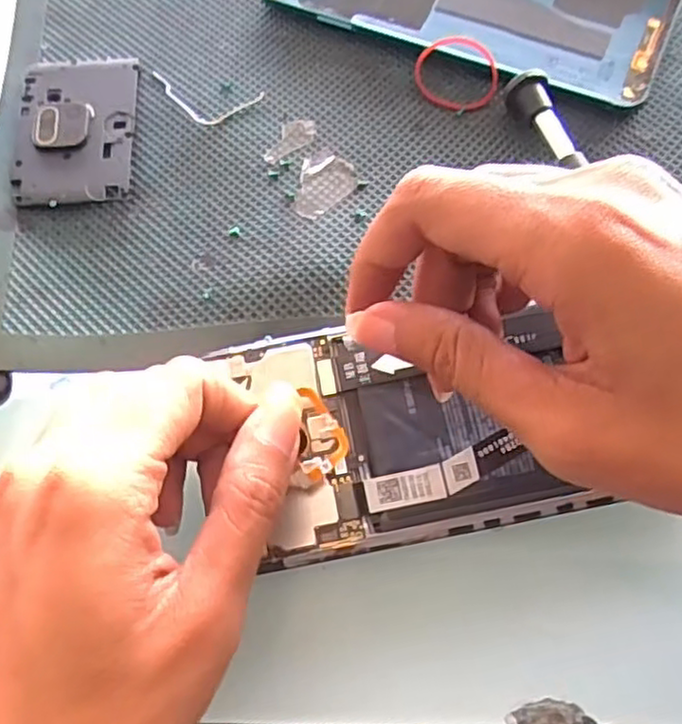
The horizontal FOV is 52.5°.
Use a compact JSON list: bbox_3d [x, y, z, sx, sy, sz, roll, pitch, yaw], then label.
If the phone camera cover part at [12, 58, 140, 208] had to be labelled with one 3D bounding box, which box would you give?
[{"bbox_3d":[-0.104,-0.092,0.271,0.044,0.005,0.067,-5,70,2],"label":"phone camera cover part"}]

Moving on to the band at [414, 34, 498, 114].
[{"bbox_3d":[0.045,-0.111,0.269,0.028,0.004,0.033,-39,82,10],"label":"band"}]

